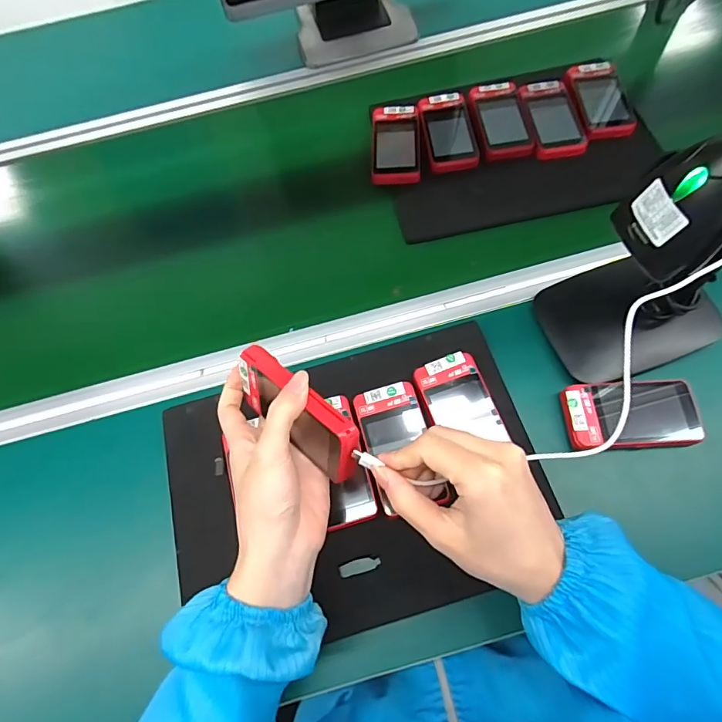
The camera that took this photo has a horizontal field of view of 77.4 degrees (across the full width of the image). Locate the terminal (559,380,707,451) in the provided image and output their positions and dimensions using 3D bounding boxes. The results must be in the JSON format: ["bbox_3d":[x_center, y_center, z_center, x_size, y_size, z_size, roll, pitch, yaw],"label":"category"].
[{"bbox_3d":[0.257,0.048,0.434,0.119,0.024,0.069,-3,70,3],"label":"terminal"}]

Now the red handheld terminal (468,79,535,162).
[{"bbox_3d":[0.181,-0.320,0.595,0.064,0.018,0.127,-7,69,2],"label":"red handheld terminal"}]

